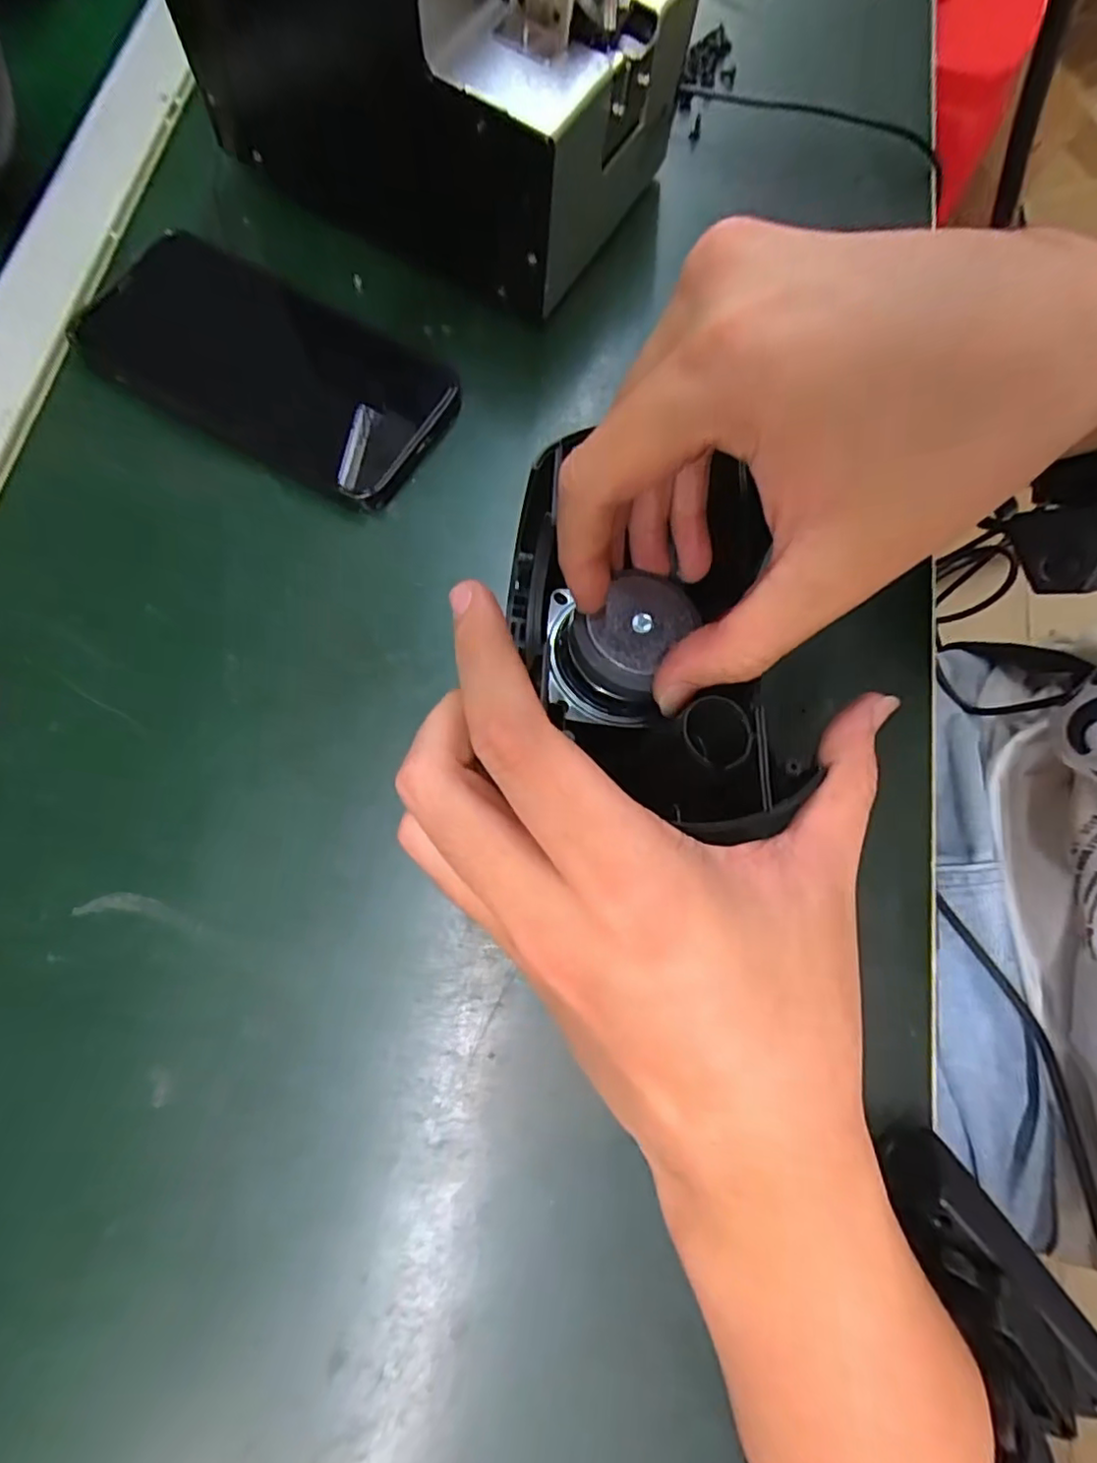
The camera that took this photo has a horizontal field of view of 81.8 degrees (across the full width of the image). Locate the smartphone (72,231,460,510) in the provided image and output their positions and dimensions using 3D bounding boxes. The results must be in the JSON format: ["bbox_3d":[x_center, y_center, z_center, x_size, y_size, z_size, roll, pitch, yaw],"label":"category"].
[{"bbox_3d":[-0.121,-0.163,0.279,0.156,0.015,0.089,26,76,5],"label":"smartphone"}]

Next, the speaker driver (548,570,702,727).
[{"bbox_3d":[0.023,-0.028,0.209,0.046,0.023,0.046,4,75,-1],"label":"speaker driver"}]

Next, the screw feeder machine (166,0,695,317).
[{"bbox_3d":[-0.043,-0.298,0.251,0.172,0.142,0.125,33,77,7],"label":"screw feeder machine"}]

